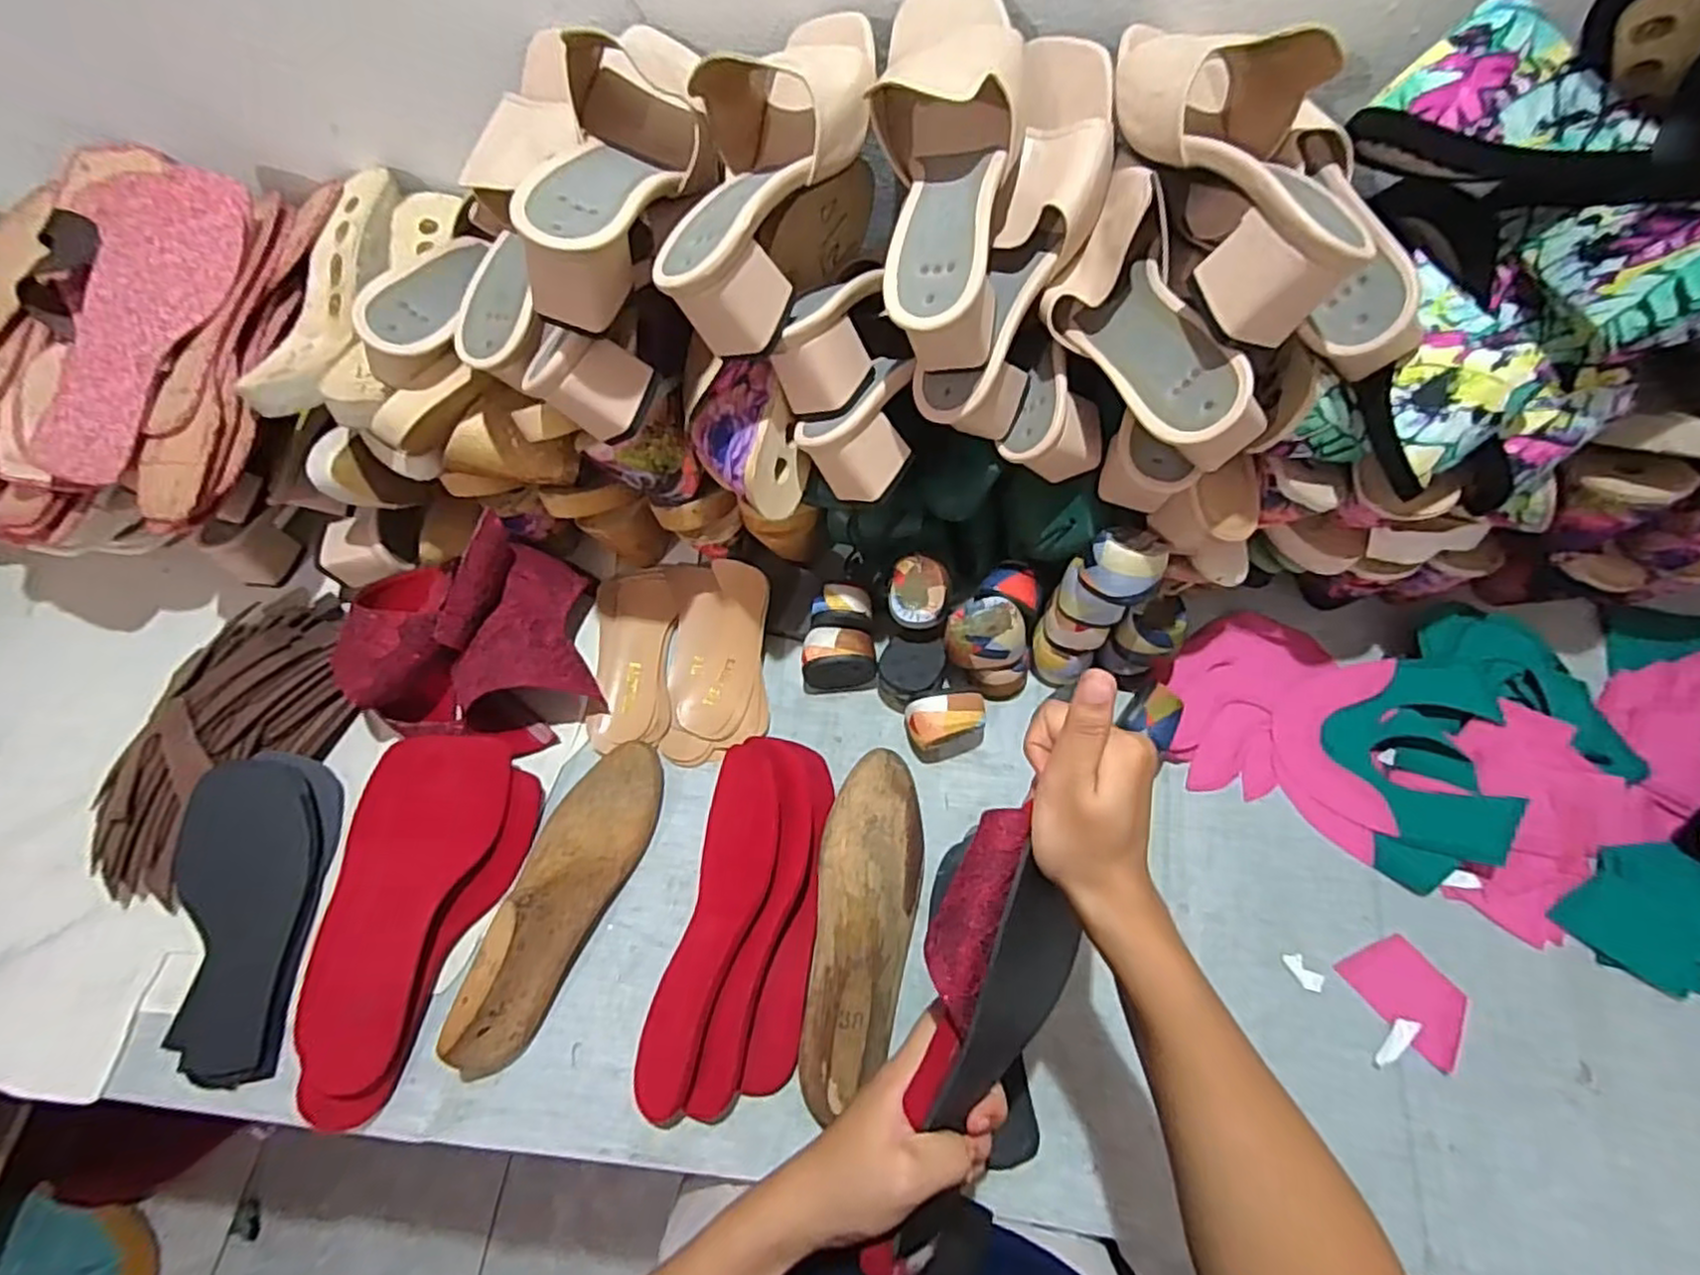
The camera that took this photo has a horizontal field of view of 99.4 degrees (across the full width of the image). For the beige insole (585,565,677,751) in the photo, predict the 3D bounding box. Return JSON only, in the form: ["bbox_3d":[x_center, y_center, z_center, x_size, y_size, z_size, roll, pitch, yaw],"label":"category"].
[{"bbox_3d":[-0.188,0.012,0.626,0.064,0.019,0.169,-3,64,2],"label":"beige insole"}]

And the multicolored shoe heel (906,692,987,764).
[{"bbox_3d":[0.078,0.069,0.576,0.064,0.047,0.040,-10,64,-1],"label":"multicolored shoe heel"}]

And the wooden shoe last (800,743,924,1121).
[{"bbox_3d":[0.010,0.190,0.497,0.069,0.087,0.230,6,65,7],"label":"wooden shoe last"}]

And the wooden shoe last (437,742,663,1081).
[{"bbox_3d":[-0.213,0.182,0.513,0.072,0.074,0.241,16,66,11],"label":"wooden shoe last"}]

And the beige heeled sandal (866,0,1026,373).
[{"bbox_3d":[0.058,-0.286,0.431,0.088,0.089,0.237,2,79,5],"label":"beige heeled sandal"}]

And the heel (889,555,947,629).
[{"bbox_3d":[0.056,-0.036,0.586,0.045,0.029,0.055,6,87,8],"label":"heel"}]

